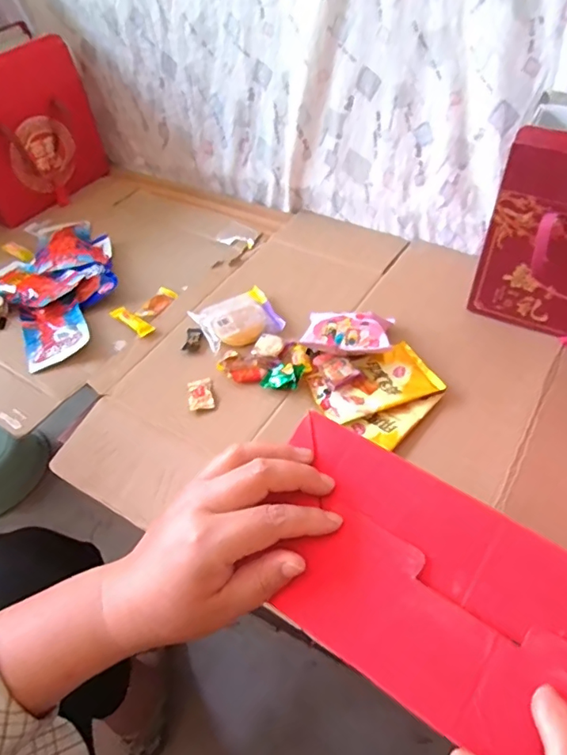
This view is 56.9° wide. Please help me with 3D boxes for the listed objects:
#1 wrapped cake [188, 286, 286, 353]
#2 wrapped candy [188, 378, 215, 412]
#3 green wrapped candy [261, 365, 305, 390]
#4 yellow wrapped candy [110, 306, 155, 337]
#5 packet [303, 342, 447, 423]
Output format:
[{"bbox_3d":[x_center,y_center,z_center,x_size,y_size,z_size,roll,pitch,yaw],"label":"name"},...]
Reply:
[{"bbox_3d":[-0.068,-0.084,0.775,0.111,0.025,0.098,-21,49,-15],"label":"wrapped cake"},{"bbox_3d":[-0.110,0.022,0.698,0.032,0.005,0.053,-9,47,-4],"label":"wrapped candy"},{"bbox_3d":[-0.002,0.003,0.694,0.054,0.021,0.035,4,47,7],"label":"green wrapped candy"},{"bbox_3d":[-0.229,-0.085,0.793,0.076,0.011,0.025,28,55,27],"label":"yellow wrapped candy"},{"bbox_3d":[0.117,0.007,0.678,0.154,0.015,0.095,-17,48,-11],"label":"packet"}]

